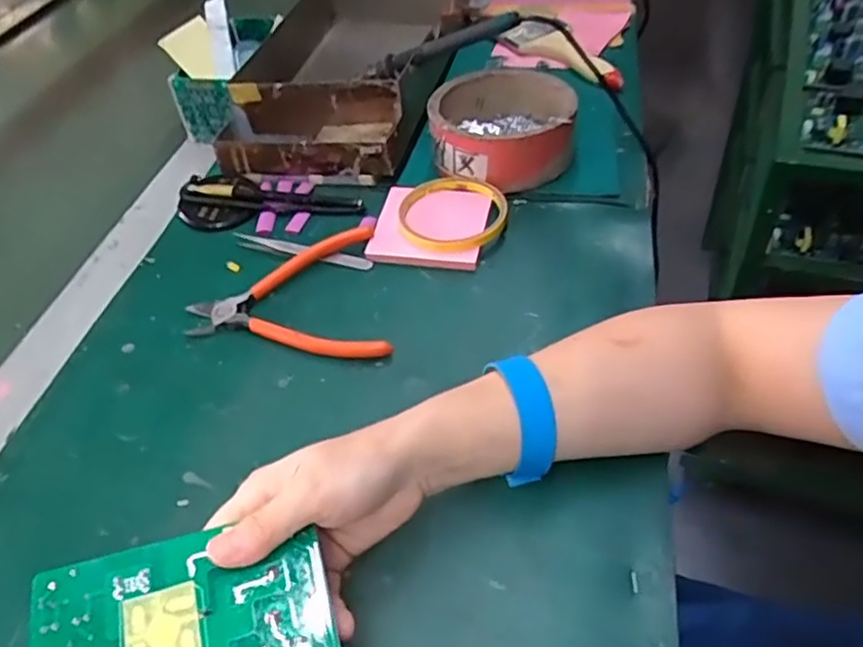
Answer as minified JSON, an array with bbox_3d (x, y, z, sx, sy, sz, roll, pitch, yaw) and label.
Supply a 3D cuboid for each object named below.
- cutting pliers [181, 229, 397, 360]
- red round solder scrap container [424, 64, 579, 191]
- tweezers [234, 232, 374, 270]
[{"bbox_3d":[-0.103,-0.013,0.471,0.136,0.015,0.122,-12,45,-5],"label":"cutting pliers"},{"bbox_3d":[0.061,-0.167,0.578,0.116,0.054,0.122,-4,45,4],"label":"red round solder scrap container"},{"bbox_3d":[-0.102,-0.058,0.522,0.117,0.007,0.017,12,48,18],"label":"tweezers"}]

